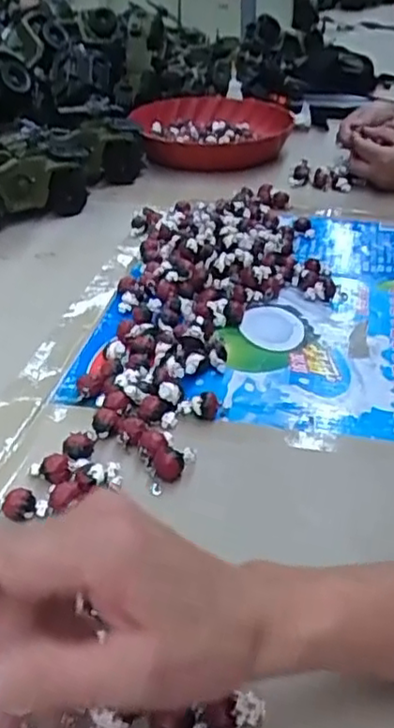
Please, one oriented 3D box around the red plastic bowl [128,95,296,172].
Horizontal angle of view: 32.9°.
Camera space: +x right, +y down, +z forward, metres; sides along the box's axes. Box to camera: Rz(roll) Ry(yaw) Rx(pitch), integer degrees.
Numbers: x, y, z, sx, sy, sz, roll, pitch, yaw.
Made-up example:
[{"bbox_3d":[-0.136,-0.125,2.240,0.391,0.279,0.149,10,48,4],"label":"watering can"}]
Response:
[{"bbox_3d":[0.023,-0.349,1.004,0.226,0.056,0.218,0,35,0],"label":"red plastic bowl"}]

